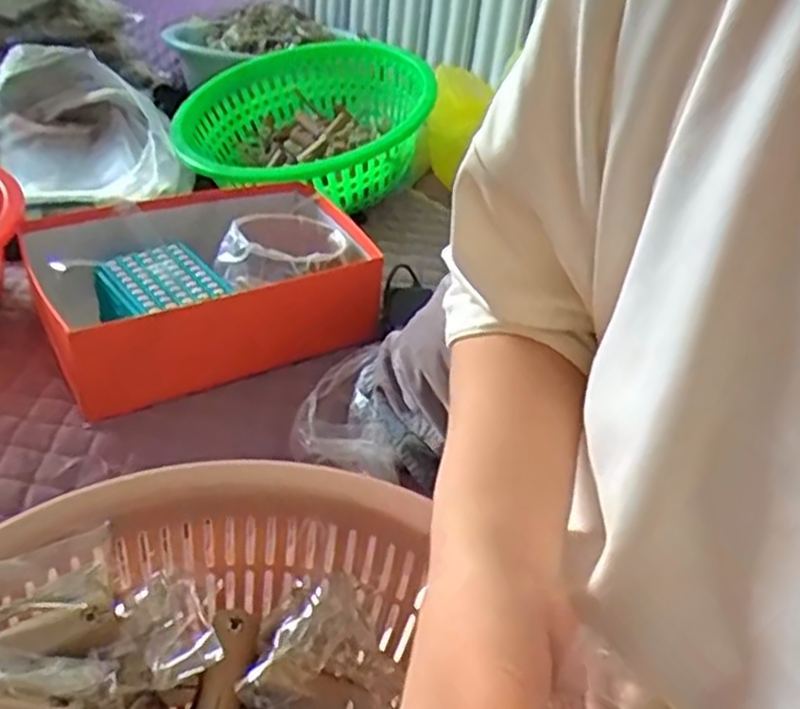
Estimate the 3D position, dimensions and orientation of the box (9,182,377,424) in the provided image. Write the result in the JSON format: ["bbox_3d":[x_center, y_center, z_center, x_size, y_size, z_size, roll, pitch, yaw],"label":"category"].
[{"bbox_3d":[-0.195,-0.077,0.752,0.312,0.093,0.222,-19,43,-31],"label":"box"}]

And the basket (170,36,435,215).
[{"bbox_3d":[-0.125,-0.298,1.001,0.327,0.151,0.354,-19,33,-16],"label":"basket"}]

